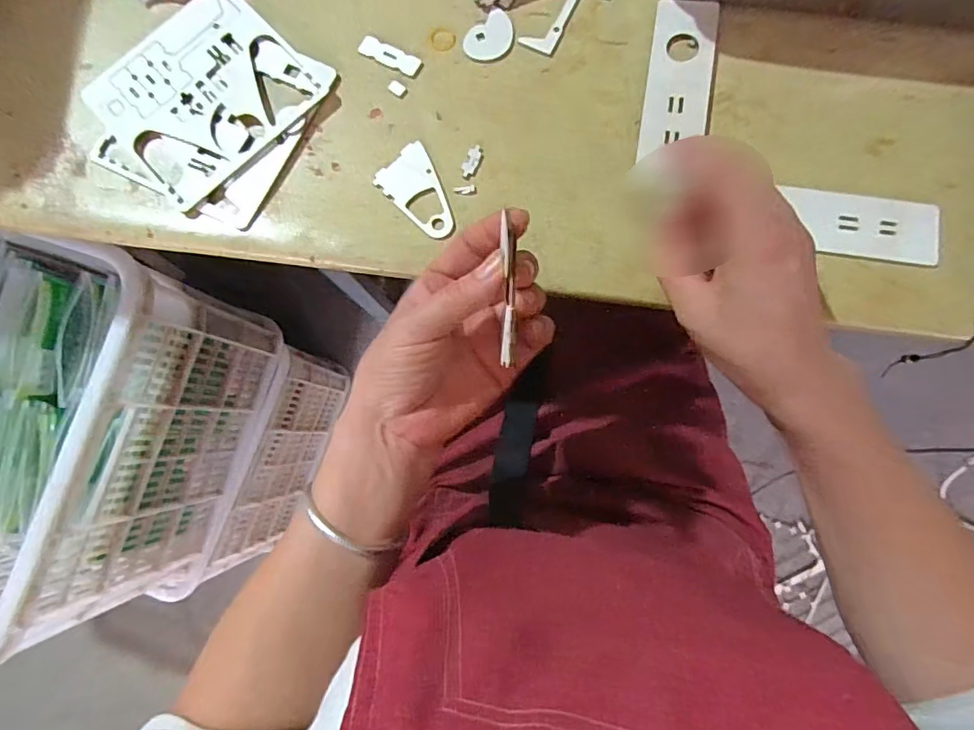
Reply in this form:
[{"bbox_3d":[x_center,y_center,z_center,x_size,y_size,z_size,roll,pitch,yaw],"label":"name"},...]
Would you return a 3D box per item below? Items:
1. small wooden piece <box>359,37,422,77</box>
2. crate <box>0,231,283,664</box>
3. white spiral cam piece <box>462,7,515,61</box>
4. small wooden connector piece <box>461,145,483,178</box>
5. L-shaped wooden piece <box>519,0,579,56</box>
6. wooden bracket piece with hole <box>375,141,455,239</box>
[{"bbox_3d":[-0.074,-0.236,0.400,0.049,0.004,0.016,25,83,6],"label":"small wooden piece"},{"bbox_3d":[-0.694,0.029,0.645,0.654,0.305,0.398,15,82,5],"label":"crate"},{"bbox_3d":[0.003,-0.249,0.397,0.041,0.004,0.033,-41,81,-4],"label":"white spiral cam piece"},{"bbox_3d":[-0.011,-0.149,0.383,0.010,0.004,0.027,20,84,6],"label":"small wooden connector piece"},{"bbox_3d":[0.061,-0.269,0.400,0.039,0.004,0.080,35,84,7],"label":"L-shaped wooden piece"},{"bbox_3d":[-0.046,-0.125,0.381,0.043,0.004,0.071,-41,81,-4],"label":"wooden bracket piece with hole"}]

